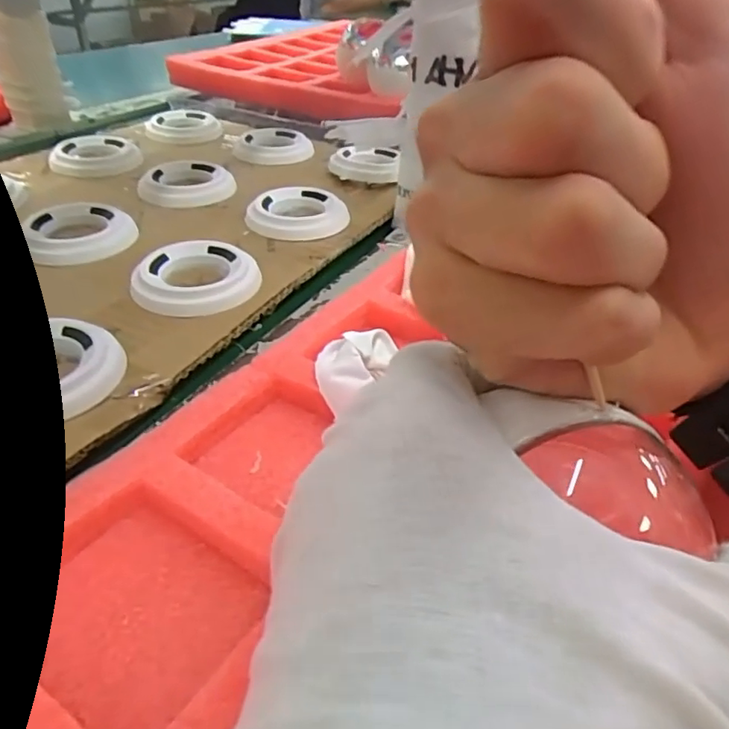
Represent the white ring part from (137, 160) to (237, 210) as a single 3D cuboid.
[{"bbox_3d":[-0.137,-0.140,0.433,0.069,0.011,0.067,-11,40,-18],"label":"white ring part"}]

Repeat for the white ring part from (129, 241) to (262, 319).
[{"bbox_3d":[-0.097,-0.050,0.324,0.069,0.013,0.069,-11,40,-18],"label":"white ring part"}]

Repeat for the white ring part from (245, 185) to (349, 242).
[{"bbox_3d":[-0.047,-0.109,0.399,0.068,0.011,0.065,6,37,3],"label":"white ring part"}]

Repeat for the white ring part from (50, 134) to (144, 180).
[{"bbox_3d":[-0.224,-0.174,0.469,0.068,0.015,0.070,-13,40,-17],"label":"white ring part"}]

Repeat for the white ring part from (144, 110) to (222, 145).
[{"bbox_3d":[-0.174,-0.230,0.544,0.067,0.016,0.067,-5,38,-12],"label":"white ring part"}]

